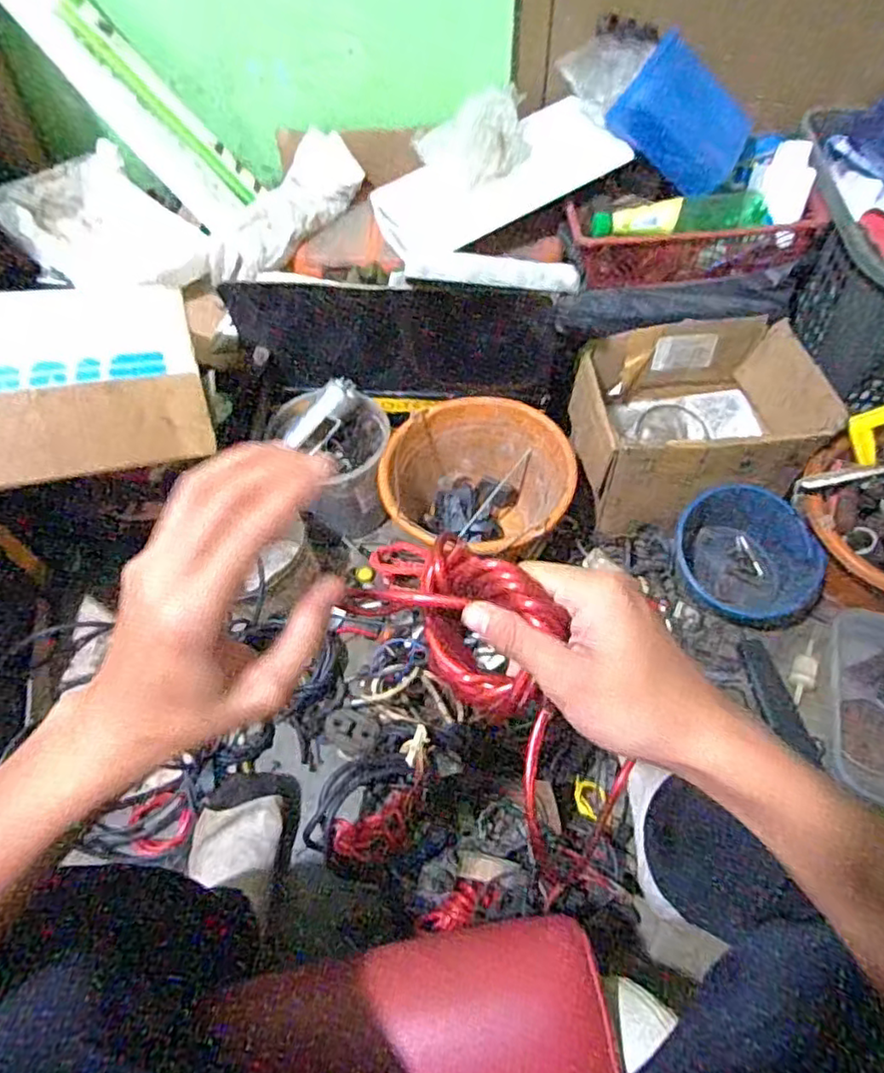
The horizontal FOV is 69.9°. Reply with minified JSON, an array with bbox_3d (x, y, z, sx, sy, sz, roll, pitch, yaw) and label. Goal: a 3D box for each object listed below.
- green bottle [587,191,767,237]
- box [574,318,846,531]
[{"bbox_3d":[0.316,-0.425,0.847,0.230,0.050,0.057,-8,59,-2],"label":"green bottle"},{"bbox_3d":[0.345,-0.158,0.899,0.310,0.159,0.236,-9,59,-3],"label":"box"}]

